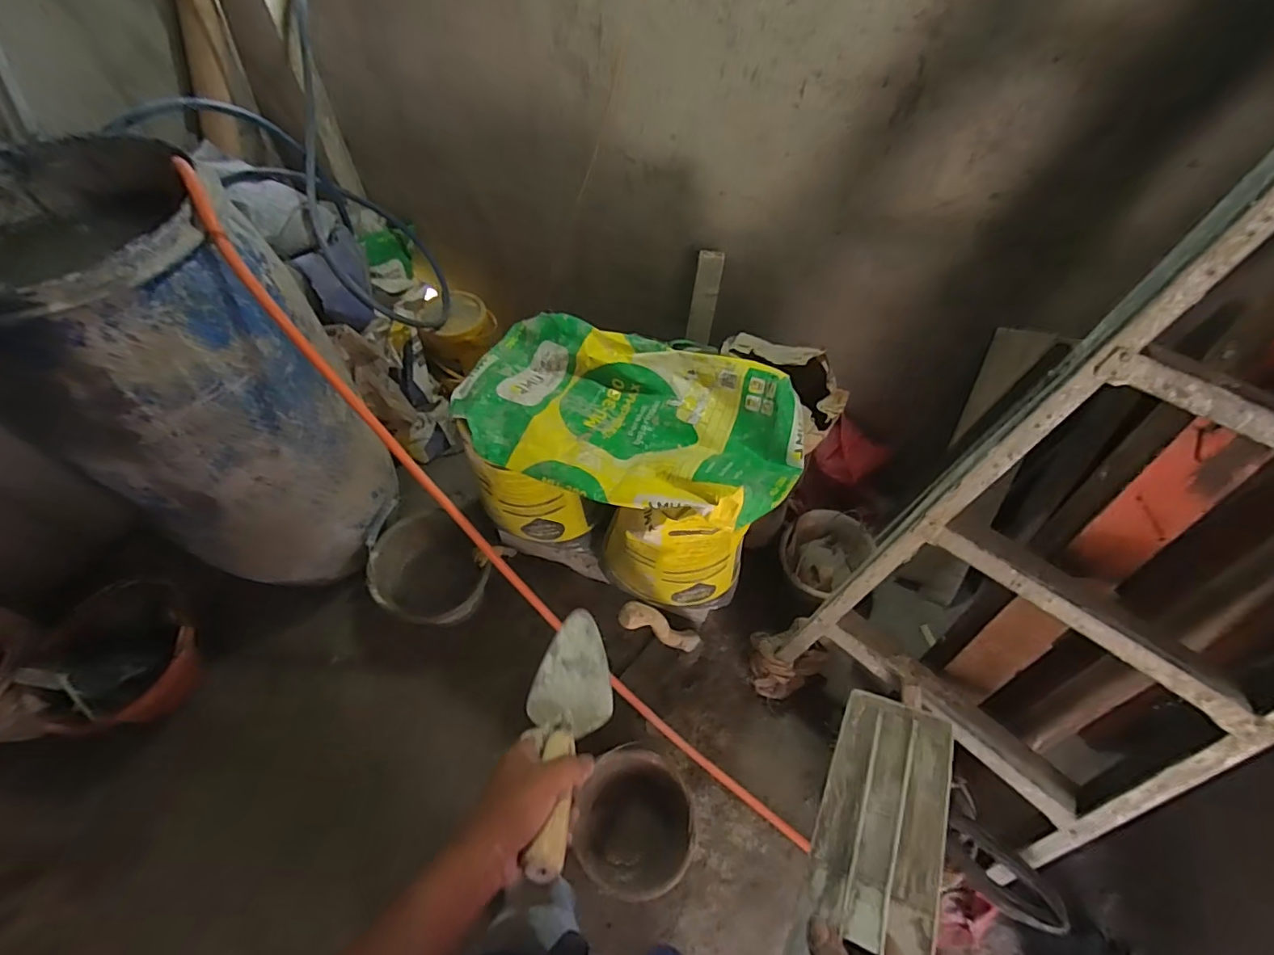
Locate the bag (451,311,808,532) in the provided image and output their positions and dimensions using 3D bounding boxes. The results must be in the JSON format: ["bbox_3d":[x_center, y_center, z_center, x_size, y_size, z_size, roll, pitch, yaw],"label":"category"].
[{"bbox_3d":[-0.022,-0.116,0.974,0.631,0.111,0.351,21,58,12],"label":"bag"}]

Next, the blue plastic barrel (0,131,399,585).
[{"bbox_3d":[-0.841,-0.152,1.058,0.490,0.757,0.446,31,60,17],"label":"blue plastic barrel"}]

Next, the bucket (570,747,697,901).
[{"bbox_3d":[-0.001,0.708,1.099,0.227,0.170,0.235,1,56,-2],"label":"bucket"}]

